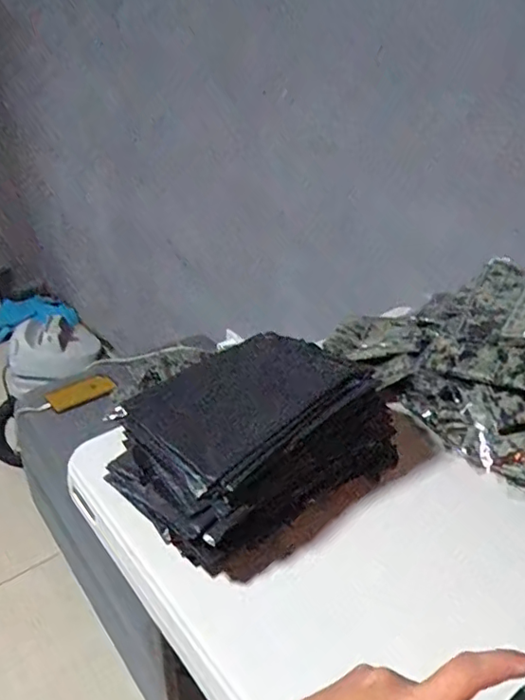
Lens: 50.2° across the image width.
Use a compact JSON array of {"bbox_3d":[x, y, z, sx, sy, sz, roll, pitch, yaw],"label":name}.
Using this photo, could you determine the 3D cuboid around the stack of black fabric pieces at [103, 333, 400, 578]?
[{"bbox_3d":[-0.002,0.086,0.551,0.256,0.105,0.176,-27,40,-37],"label":"stack of black fabric pieces"}]

